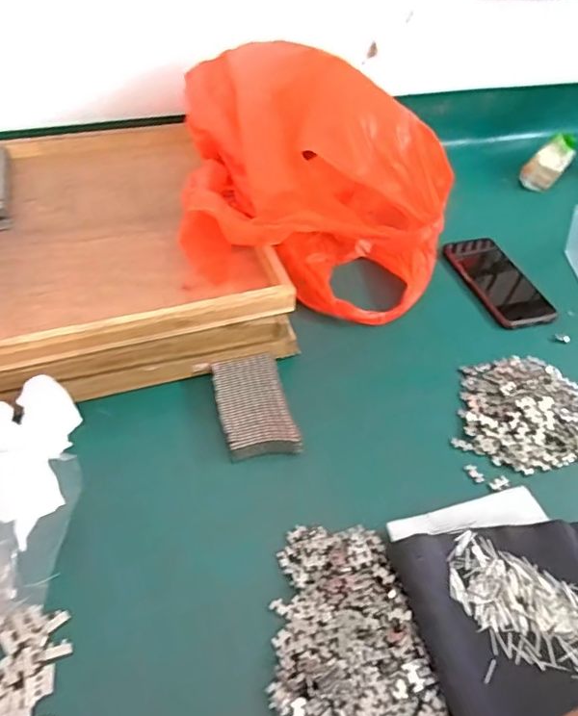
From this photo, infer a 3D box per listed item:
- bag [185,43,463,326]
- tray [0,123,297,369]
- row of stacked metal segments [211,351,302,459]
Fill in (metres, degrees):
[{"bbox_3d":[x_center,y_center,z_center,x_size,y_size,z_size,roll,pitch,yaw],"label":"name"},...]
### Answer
[{"bbox_3d":[0.016,-0.188,0.597,0.320,0.236,0.254,13,48,8],"label":"bag"},{"bbox_3d":[-0.248,-0.148,0.598,0.381,0.029,0.391,-13,48,-17],"label":"tray"},{"bbox_3d":[-0.034,0.044,0.523,0.065,0.016,0.113,-9,49,-12],"label":"row of stacked metal segments"}]

